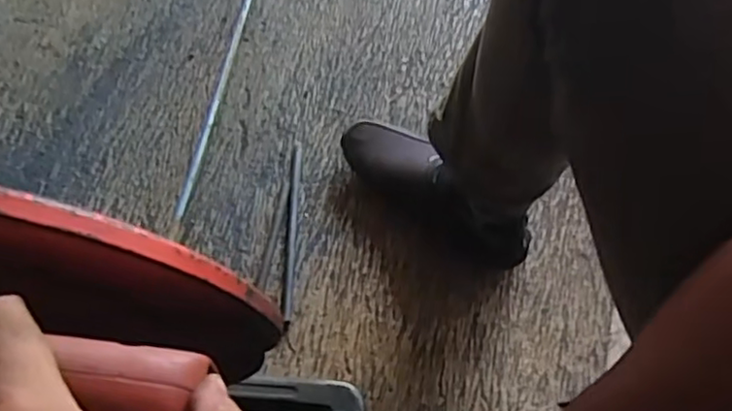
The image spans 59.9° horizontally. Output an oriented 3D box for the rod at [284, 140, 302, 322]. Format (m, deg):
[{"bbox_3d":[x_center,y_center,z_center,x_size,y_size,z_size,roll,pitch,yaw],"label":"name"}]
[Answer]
[{"bbox_3d":[-0.091,0.023,0.798,0.009,0.007,0.252,0,62,0],"label":"rod"}]

